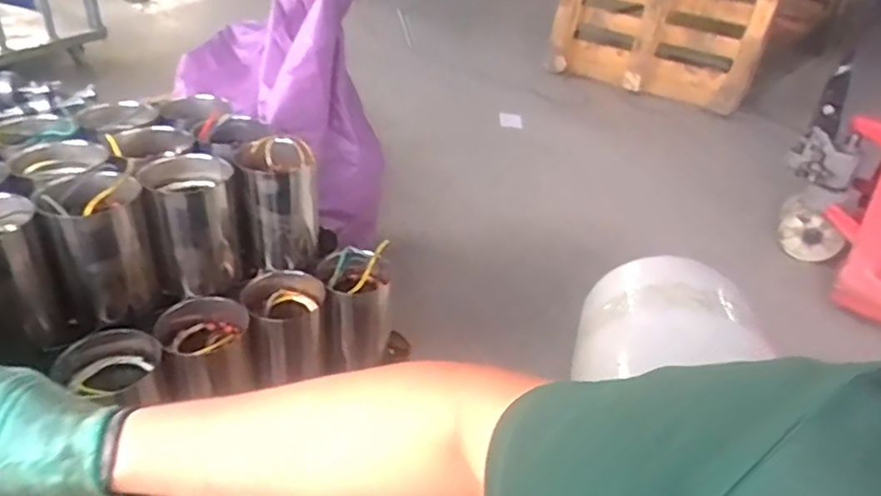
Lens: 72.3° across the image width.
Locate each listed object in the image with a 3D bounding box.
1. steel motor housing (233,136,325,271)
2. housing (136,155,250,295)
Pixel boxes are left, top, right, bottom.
[{"bbox_3d":[-0.192,-0.055,0.724,0.088,0.148,0.078,-3,34,-13],"label":"steel motor housing"},{"bbox_3d":[-0.271,-0.025,0.670,0.088,0.131,0.077,-9,36,-21],"label":"housing"}]

